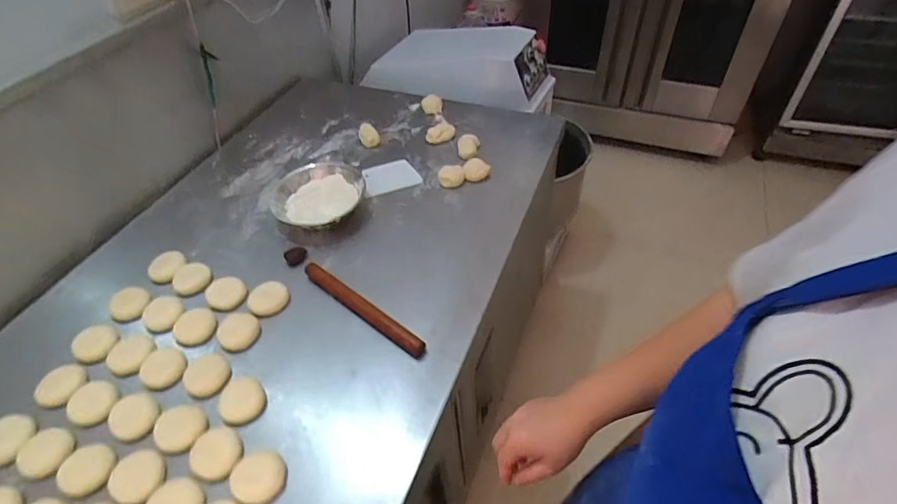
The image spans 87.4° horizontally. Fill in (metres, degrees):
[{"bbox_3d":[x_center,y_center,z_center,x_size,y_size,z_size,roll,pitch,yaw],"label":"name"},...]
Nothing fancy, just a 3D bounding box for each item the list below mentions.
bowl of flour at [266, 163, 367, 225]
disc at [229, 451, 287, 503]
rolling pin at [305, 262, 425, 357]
[{"bbox_3d":[-0.269,-0.119,0.978,0.178,0.058,0.166,-2,47,2],"label":"bowl of flour"},{"bbox_3d":[-0.254,0.299,0.623,0.067,0.014,0.064,-2,47,2],"label":"disc"},{"bbox_3d":[-0.151,0.092,0.800,0.283,0.026,0.026,30,56,28],"label":"rolling pin"}]

